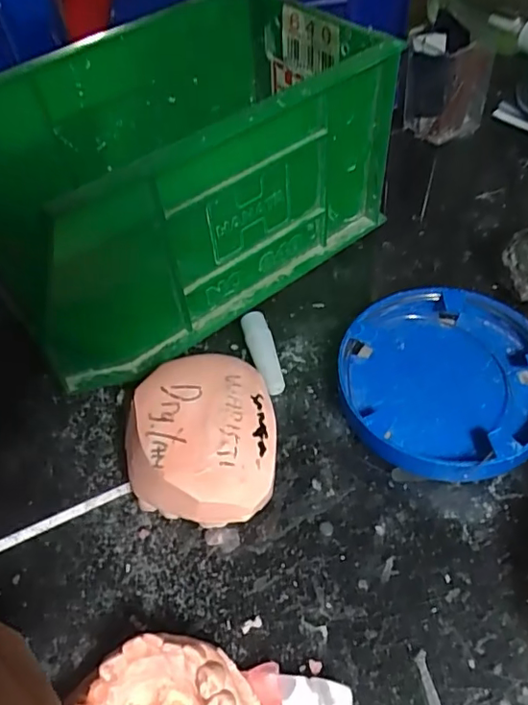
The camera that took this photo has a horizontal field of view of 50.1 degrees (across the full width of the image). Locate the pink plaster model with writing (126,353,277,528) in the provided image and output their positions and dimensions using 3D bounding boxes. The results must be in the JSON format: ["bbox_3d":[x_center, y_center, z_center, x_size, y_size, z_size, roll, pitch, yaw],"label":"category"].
[{"bbox_3d":[-0.020,0.031,0.199,0.048,0.032,0.060,-7,53,1],"label":"pink plaster model with writing"}]

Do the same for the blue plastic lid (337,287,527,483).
[{"bbox_3d":[0.069,0.010,0.214,0.079,0.015,0.077,-3,53,4],"label":"blue plastic lid"}]

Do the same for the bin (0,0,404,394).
[{"bbox_3d":[-0.040,-0.074,0.243,0.166,0.087,0.100,-35,57,-19],"label":"bin"}]

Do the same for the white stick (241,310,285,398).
[{"bbox_3d":[0.000,0.000,0.230,0.011,0.011,0.037,-16,53,-7],"label":"white stick"}]

